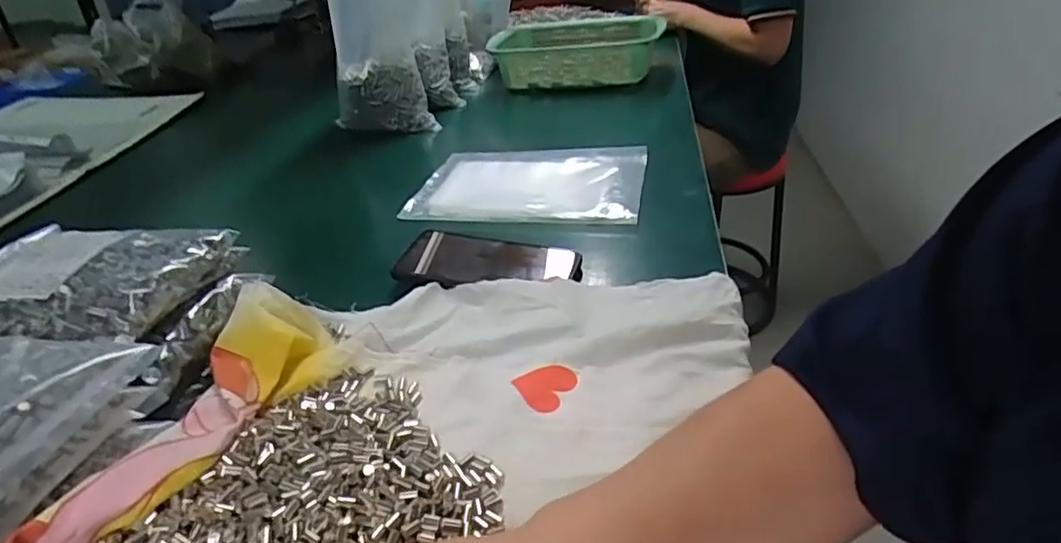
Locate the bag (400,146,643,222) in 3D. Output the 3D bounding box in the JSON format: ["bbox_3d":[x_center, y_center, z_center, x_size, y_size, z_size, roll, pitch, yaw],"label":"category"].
[{"bbox_3d":[-0.002,-0.108,0.728,0.264,0.013,0.189,1,31,7],"label":"bag"}]

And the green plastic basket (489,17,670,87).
[{"bbox_3d":[0.089,-0.389,1.093,0.277,0.085,0.203,12,34,23],"label":"green plastic basket"}]

